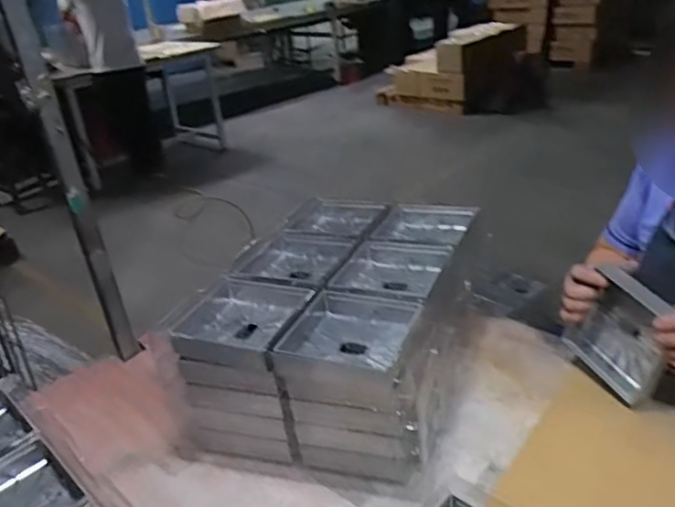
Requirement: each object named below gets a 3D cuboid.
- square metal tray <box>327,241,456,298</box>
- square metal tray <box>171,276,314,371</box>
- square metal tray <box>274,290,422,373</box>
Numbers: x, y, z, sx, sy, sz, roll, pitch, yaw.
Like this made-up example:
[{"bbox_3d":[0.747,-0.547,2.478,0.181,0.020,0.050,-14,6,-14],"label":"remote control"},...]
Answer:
[{"bbox_3d":[0.078,0.027,0.824,0.132,0.033,0.167,5,28,22],"label":"square metal tray"},{"bbox_3d":[-0.115,0.085,0.779,0.147,0.041,0.157,5,28,24],"label":"square metal tray"},{"bbox_3d":[0.023,0.090,0.715,0.136,0.032,0.140,4,28,21],"label":"square metal tray"}]

